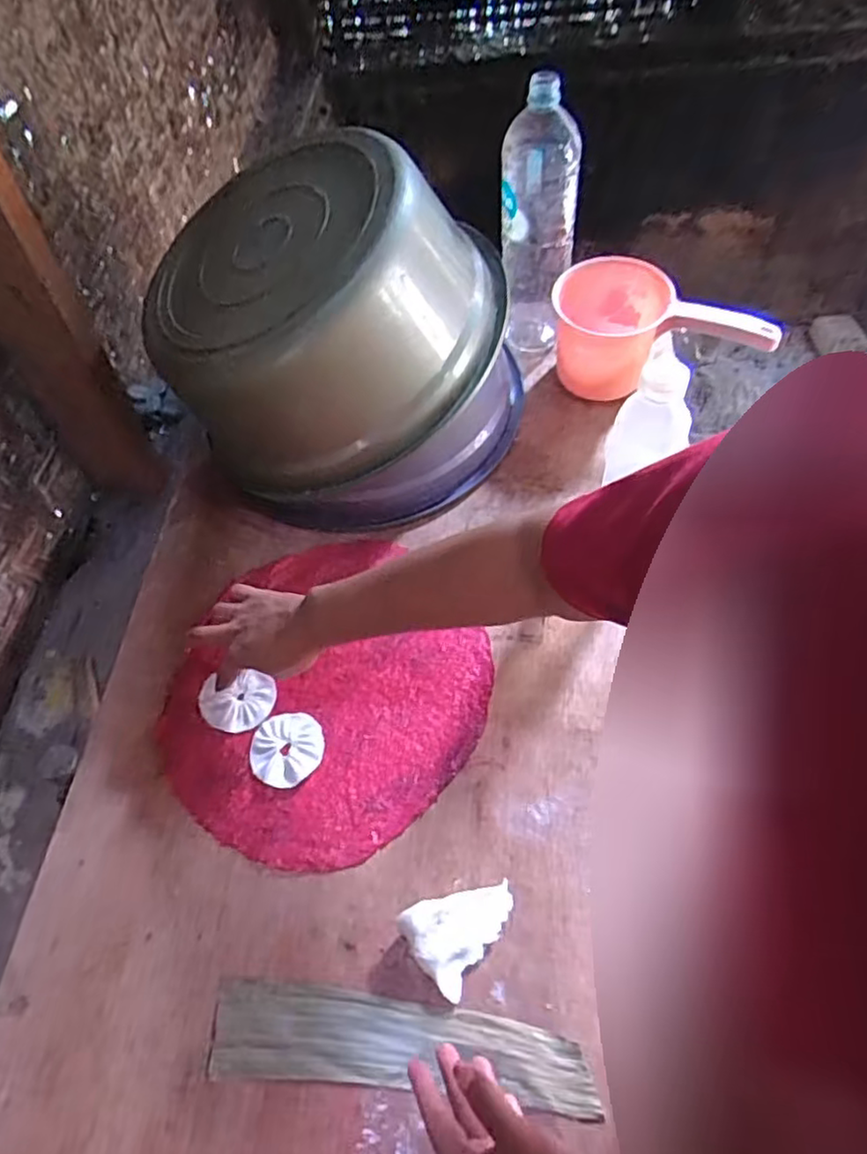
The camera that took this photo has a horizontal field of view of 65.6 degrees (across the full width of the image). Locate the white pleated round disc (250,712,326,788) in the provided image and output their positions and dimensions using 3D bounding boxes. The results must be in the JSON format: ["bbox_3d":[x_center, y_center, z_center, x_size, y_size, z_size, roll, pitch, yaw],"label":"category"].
[{"bbox_3d":[-0.147,0.171,0.672,0.073,0.004,0.073,2,57,7],"label":"white pleated round disc"}]

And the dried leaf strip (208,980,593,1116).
[{"bbox_3d":[-0.027,0.369,0.530,0.297,0.005,0.064,3,57,6],"label":"dried leaf strip"}]

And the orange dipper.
[{"bbox_3d":[0.274,-0.299,0.846,0.245,0.136,0.135,2,57,7],"label":"orange dipper"}]

